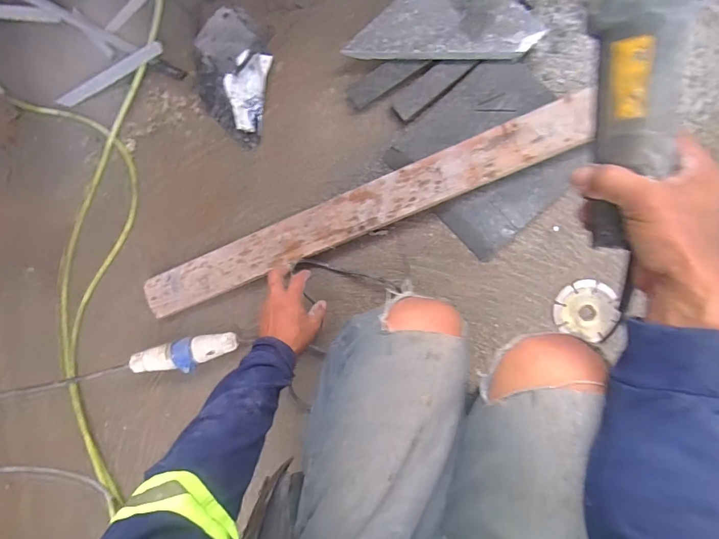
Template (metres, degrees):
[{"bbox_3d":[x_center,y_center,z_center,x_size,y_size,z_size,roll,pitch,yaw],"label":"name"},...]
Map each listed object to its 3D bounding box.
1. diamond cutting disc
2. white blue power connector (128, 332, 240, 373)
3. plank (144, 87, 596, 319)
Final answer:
[{"bbox_3d":[0.375,0.065,0.647,0.095,0.007,0.095,-2,84,19],"label":"diamond cutting disc"},{"bbox_3d":[-0.319,0.159,0.729,0.195,0.055,0.058,-14,85,8],"label":"white blue power connector"},{"bbox_3d":[-0.010,-0.097,0.692,0.833,0.018,0.078,-22,86,8],"label":"plank"}]

